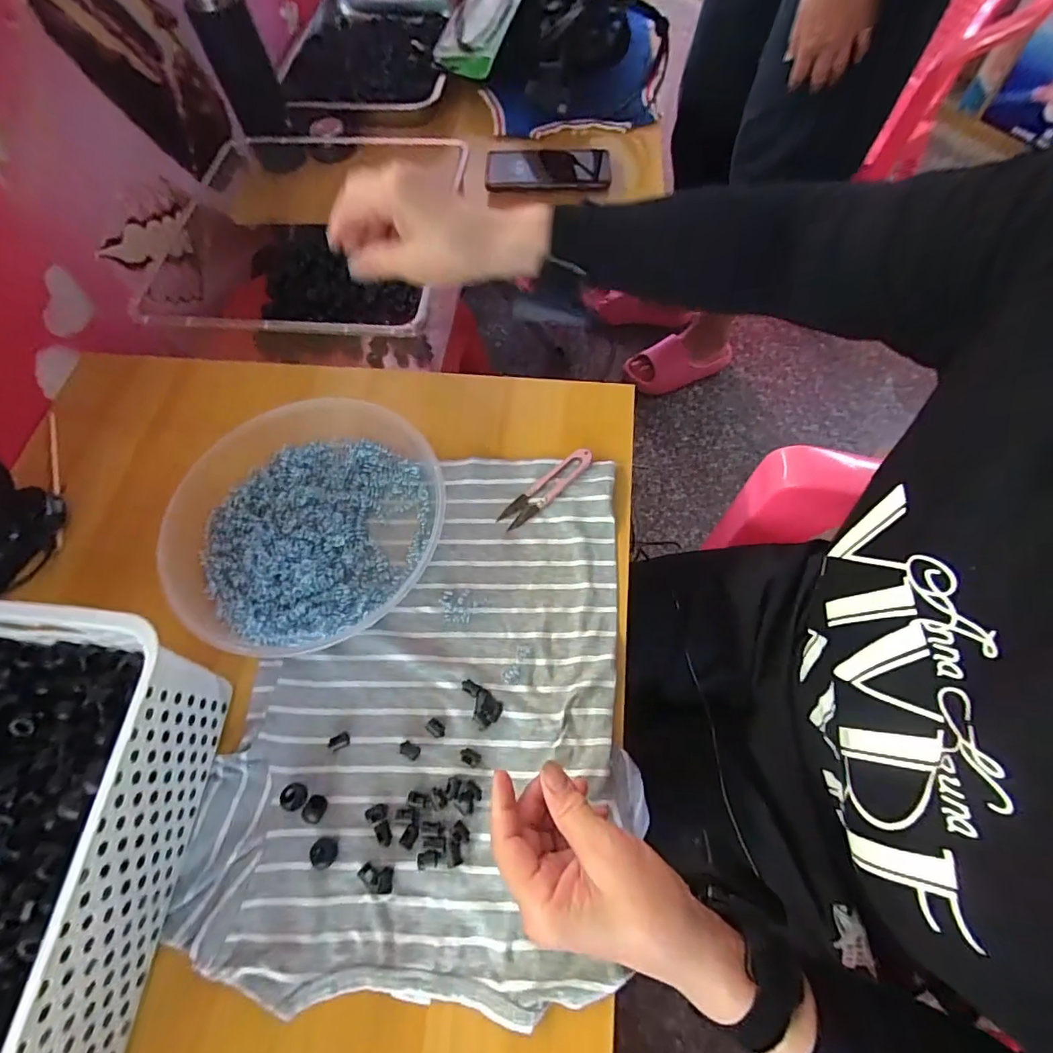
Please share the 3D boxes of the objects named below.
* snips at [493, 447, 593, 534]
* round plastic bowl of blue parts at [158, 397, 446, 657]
[{"bbox_3d":[0.018,-0.035,0.462,0.099,0.011,0.023,-39,69,-14],"label":"snips"},{"bbox_3d":[-0.182,-0.005,0.439,0.220,0.043,0.206,-1,65,2],"label":"round plastic bowl of blue parts"}]

